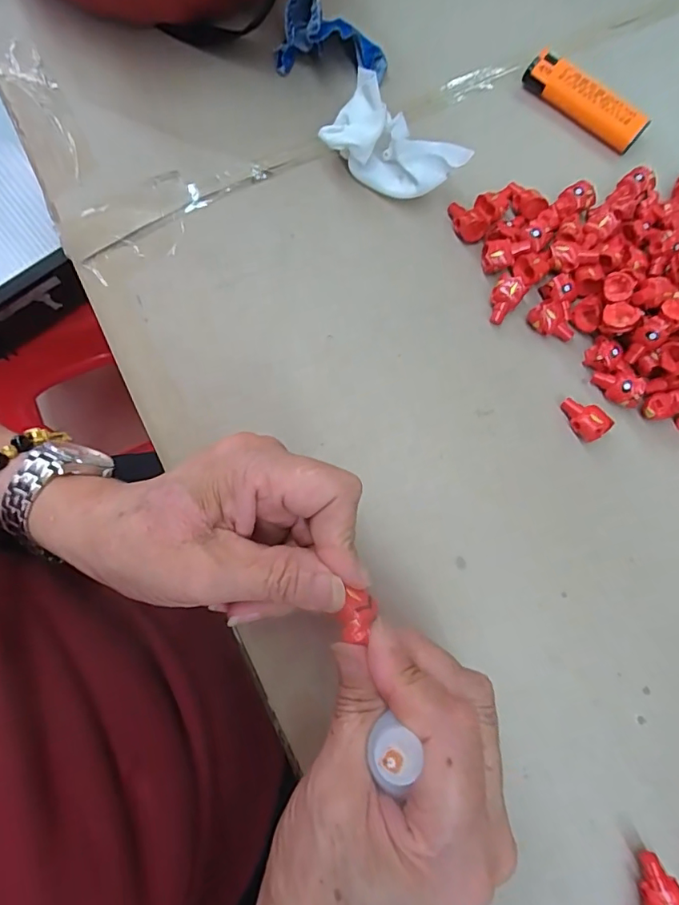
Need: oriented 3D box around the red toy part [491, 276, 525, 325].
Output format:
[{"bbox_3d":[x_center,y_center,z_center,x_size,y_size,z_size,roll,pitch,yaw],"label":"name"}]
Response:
[{"bbox_3d":[0.092,-0.085,0.276,0.016,0.015,0.023,32,79,8],"label":"red toy part"}]

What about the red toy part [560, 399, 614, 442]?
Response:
[{"bbox_3d":[0.130,-0.019,0.262,0.015,0.014,0.025,-31,78,-7],"label":"red toy part"}]

